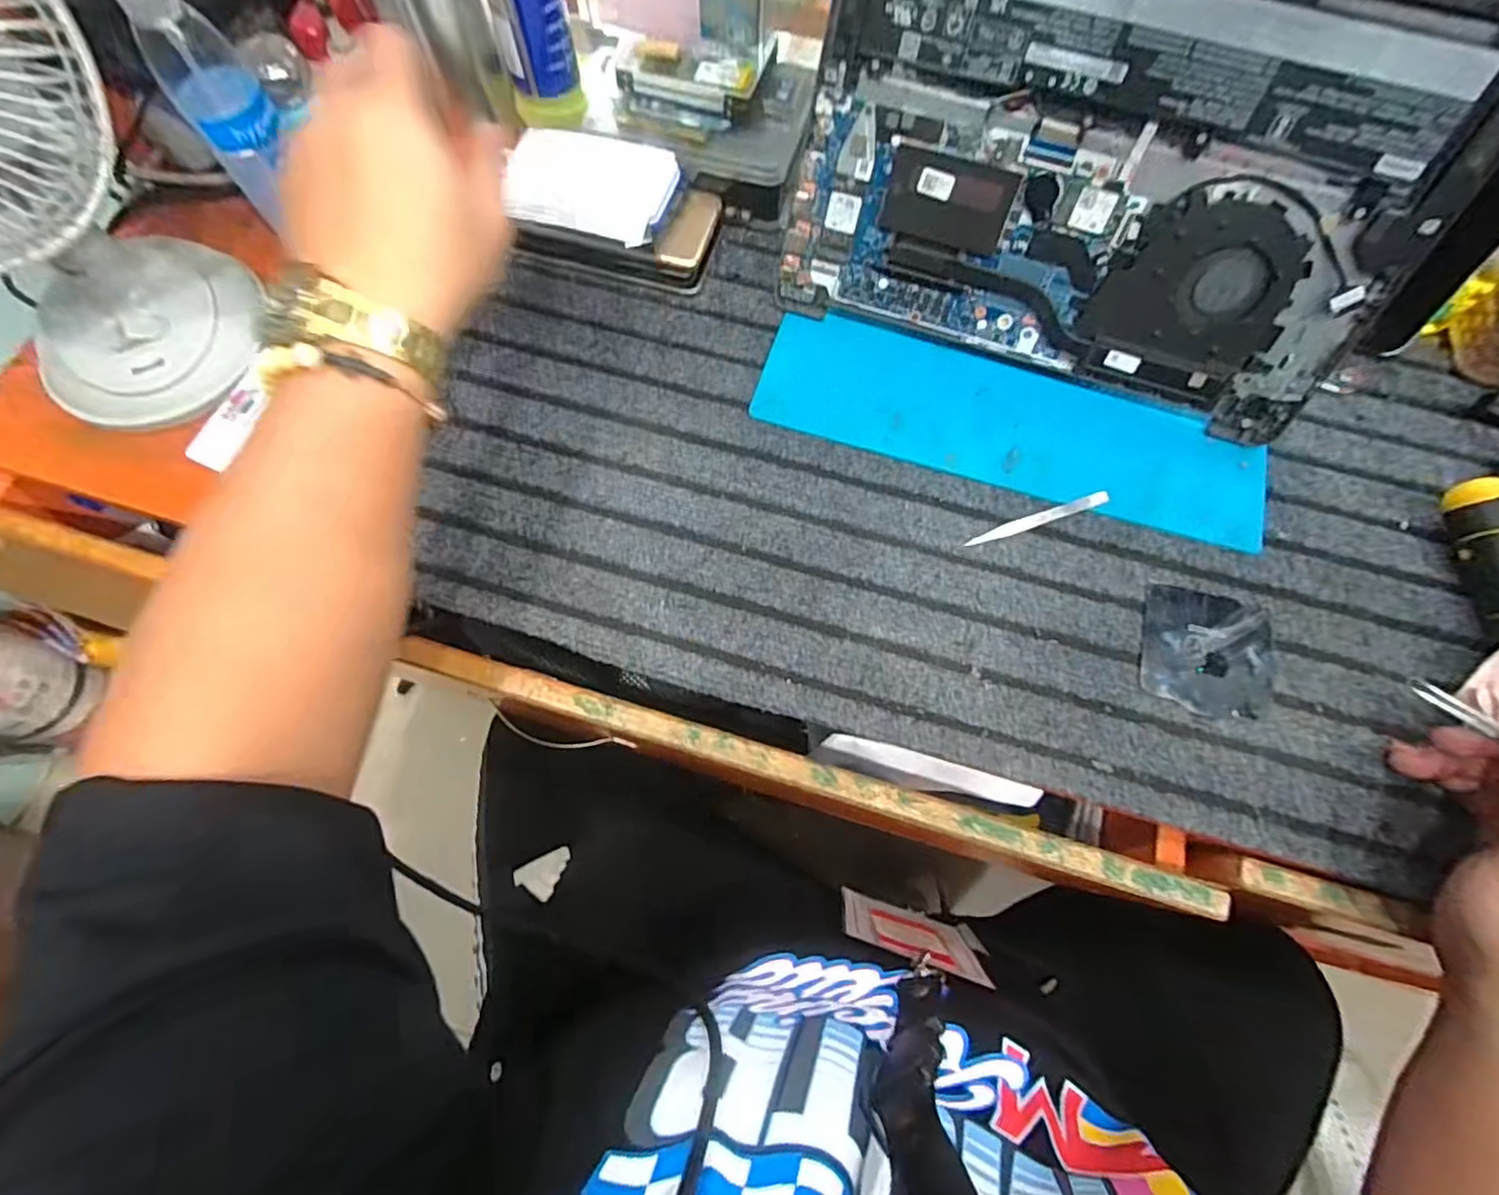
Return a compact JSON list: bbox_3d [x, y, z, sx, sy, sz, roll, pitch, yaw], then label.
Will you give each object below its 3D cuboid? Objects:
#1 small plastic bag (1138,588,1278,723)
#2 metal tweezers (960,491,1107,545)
[{"bbox_3d":[0.285,0.033,0.393,0.079,0.004,0.076,14,74,4],"label":"small plastic bag"},{"bbox_3d":[0.191,-0.052,0.421,0.099,0.005,0.010,-18,74,-6],"label":"metal tweezers"}]

